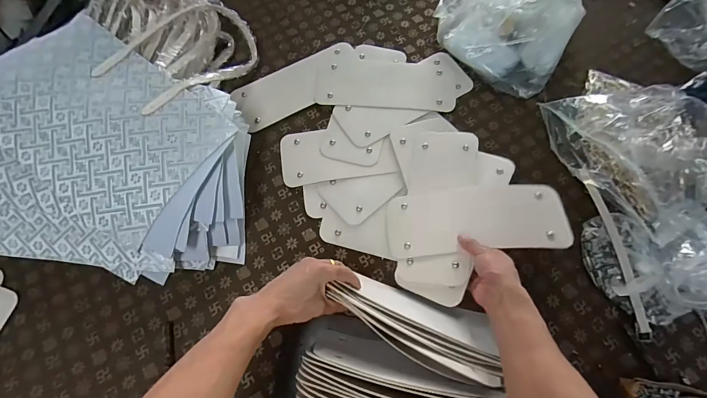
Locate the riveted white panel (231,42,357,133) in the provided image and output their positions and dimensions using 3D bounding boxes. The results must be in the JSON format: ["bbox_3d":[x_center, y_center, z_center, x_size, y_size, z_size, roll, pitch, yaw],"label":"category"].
[{"bbox_3d":[-0.119,-0.254,0.774,0.281,0.011,0.126,-26,72,-7],"label":"riveted white panel"}]

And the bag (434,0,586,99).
[{"bbox_3d":[0.318,-0.388,0.750,0.292,0.111,0.245,27,74,11],"label":"bag"}]

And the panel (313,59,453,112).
[{"bbox_3d":[0.068,-0.250,0.763,0.298,0.009,0.119,4,71,4],"label":"panel"}]

